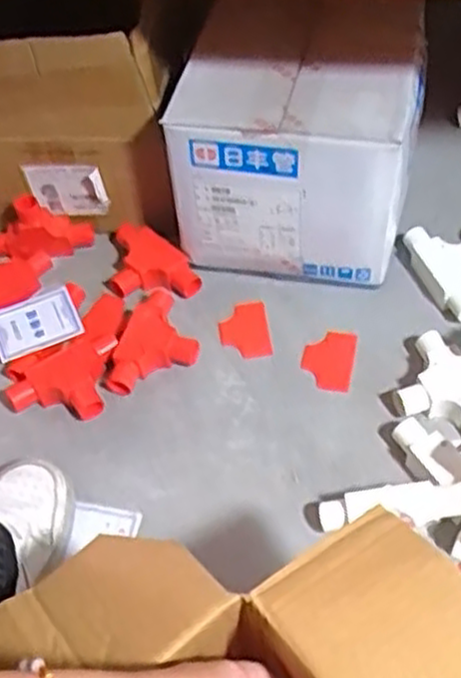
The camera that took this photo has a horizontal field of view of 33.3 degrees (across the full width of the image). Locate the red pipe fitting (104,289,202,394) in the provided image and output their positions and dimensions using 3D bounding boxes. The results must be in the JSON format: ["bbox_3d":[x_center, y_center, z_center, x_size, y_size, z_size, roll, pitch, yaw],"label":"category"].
[{"bbox_3d":[-0.085,-0.003,0.726,0.088,0.032,0.085,-22,55,-12],"label":"red pipe fitting"}]

